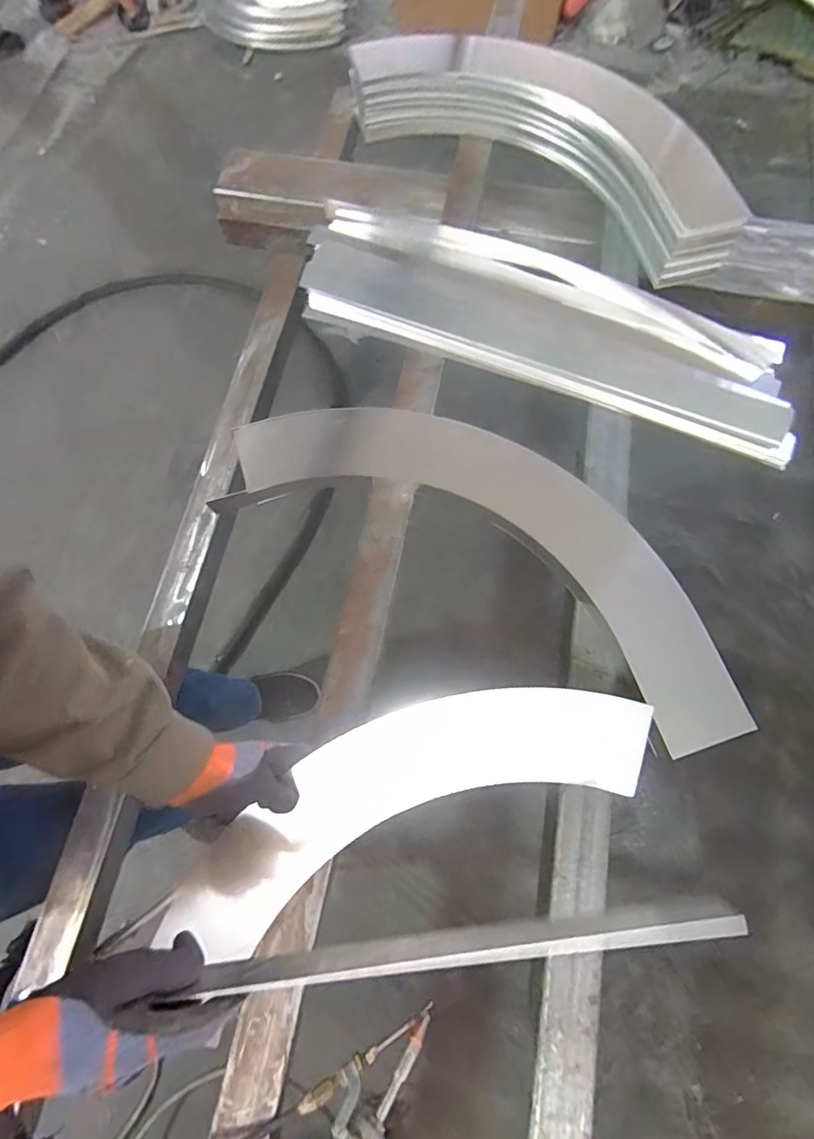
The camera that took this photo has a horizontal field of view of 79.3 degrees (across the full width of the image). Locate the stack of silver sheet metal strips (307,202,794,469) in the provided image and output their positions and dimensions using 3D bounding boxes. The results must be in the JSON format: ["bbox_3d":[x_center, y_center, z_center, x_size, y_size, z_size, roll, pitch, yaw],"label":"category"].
[{"bbox_3d":[0.194,-0.382,0.751,0.766,0.049,0.229,22,75,8],"label":"stack of silver sheet metal strips"}]

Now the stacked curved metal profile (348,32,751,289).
[{"bbox_3d":[0.233,-0.722,0.819,0.699,0.095,0.257,34,77,12],"label":"stacked curved metal profile"}]

